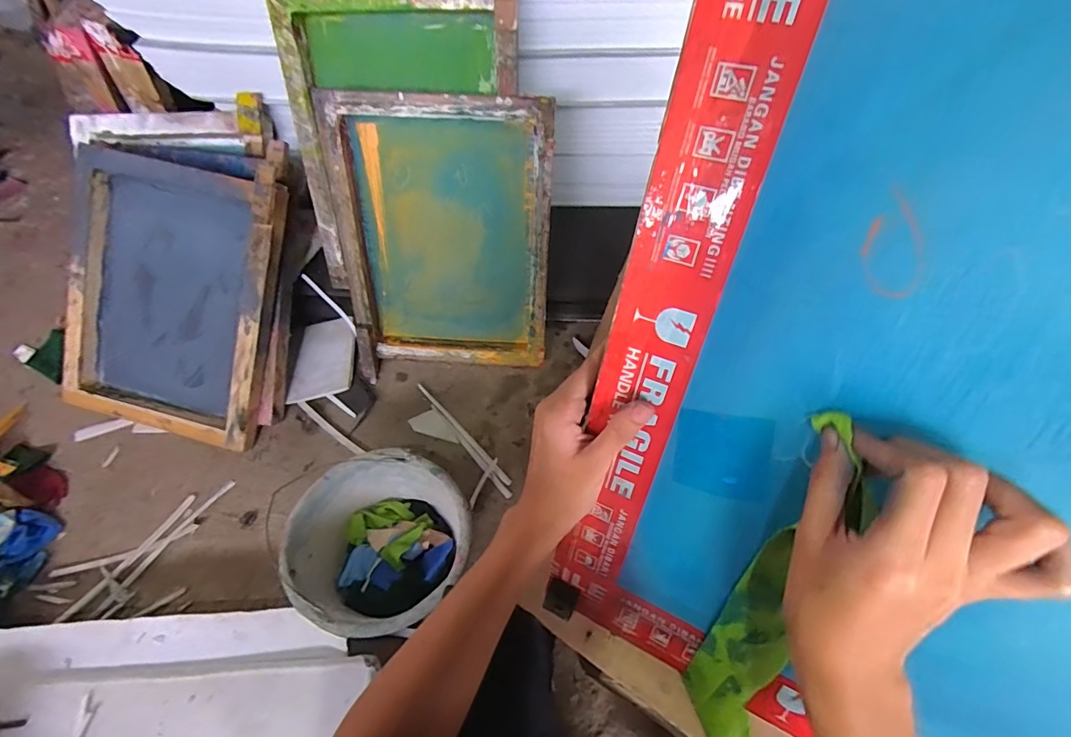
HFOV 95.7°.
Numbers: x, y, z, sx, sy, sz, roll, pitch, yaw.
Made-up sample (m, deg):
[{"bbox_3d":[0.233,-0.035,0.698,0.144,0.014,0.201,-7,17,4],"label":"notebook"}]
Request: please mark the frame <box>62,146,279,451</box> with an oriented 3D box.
[{"bbox_3d":[-0.660,-0.128,0.884,0.381,0.081,0.484,14,96,8],"label":"frame"}]

